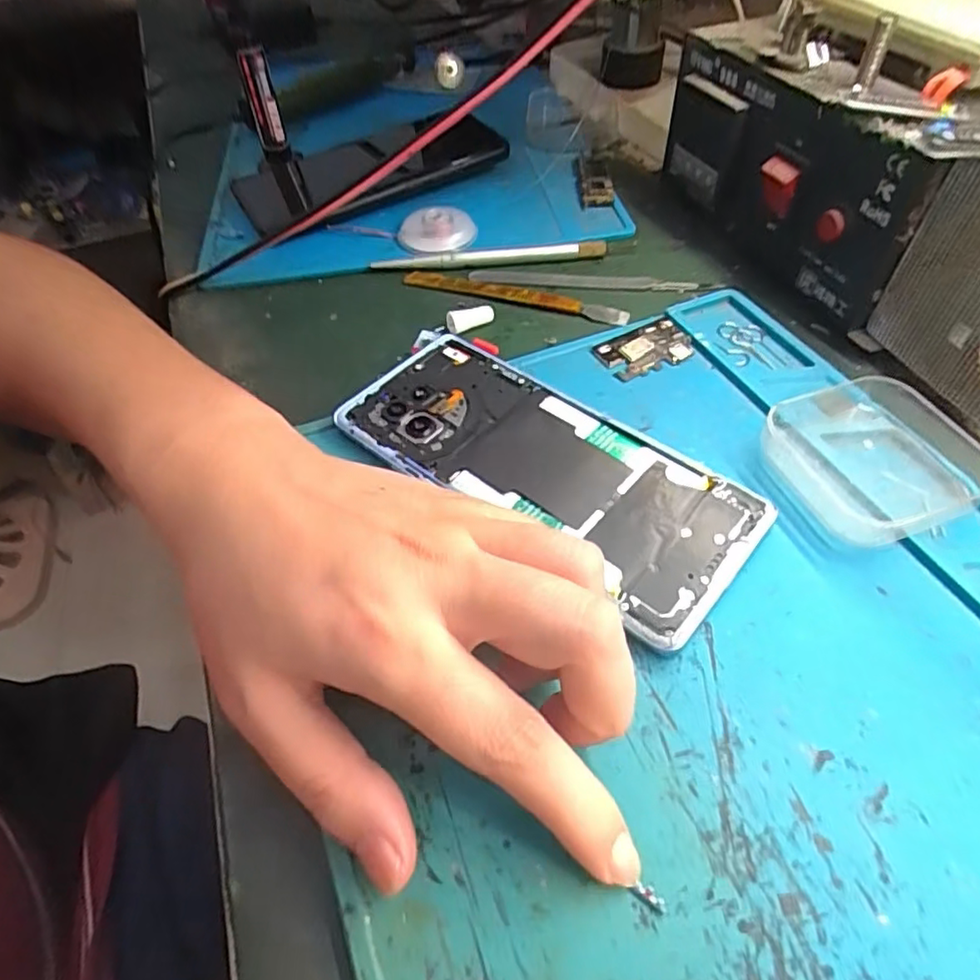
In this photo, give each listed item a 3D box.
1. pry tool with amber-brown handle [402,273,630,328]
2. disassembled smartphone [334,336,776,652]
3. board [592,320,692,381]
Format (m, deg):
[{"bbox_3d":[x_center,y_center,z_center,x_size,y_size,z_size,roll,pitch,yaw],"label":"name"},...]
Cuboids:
[{"bbox_3d":[0.012,-0.101,0.322,0.120,0.006,0.011,16,54,17],"label":"pry tool with amber-brown handle"},{"bbox_3d":[0.018,-0.010,0.241,0.160,0.011,0.069,34,59,27],"label":"disassembled smartphone"},{"bbox_3d":[0.071,-0.064,0.287,0.041,0.004,0.028,-20,52,-12],"label":"board"}]

